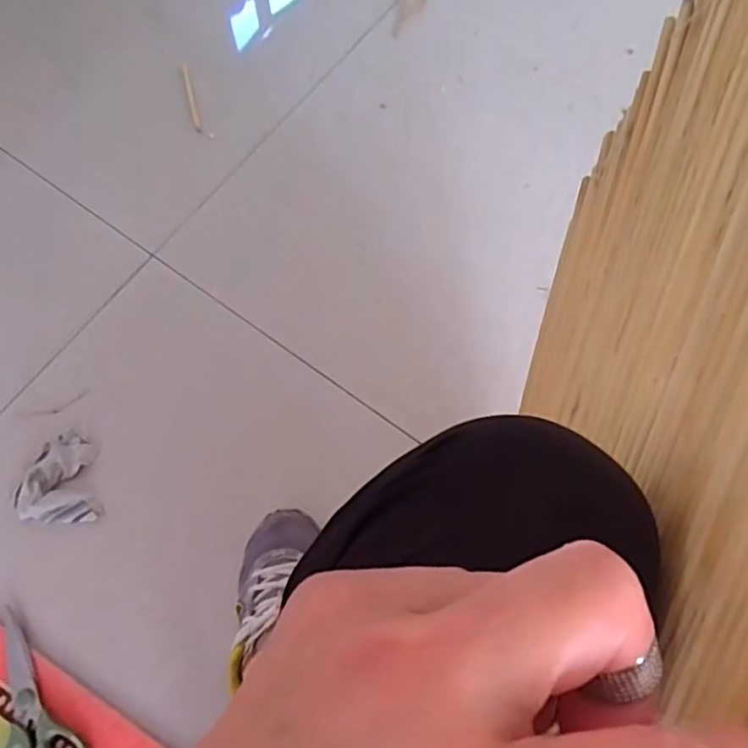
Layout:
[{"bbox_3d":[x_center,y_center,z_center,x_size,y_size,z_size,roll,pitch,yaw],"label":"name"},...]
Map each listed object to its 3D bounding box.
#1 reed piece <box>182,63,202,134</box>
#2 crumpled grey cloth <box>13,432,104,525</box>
[{"bbox_3d":[-0.268,-0.407,0.910,0.011,0.006,0.119,-16,70,-4],"label":"reed piece"},{"bbox_3d":[-0.373,0.123,0.727,0.091,0.024,0.111,-12,71,-4],"label":"crumpled grey cloth"}]

